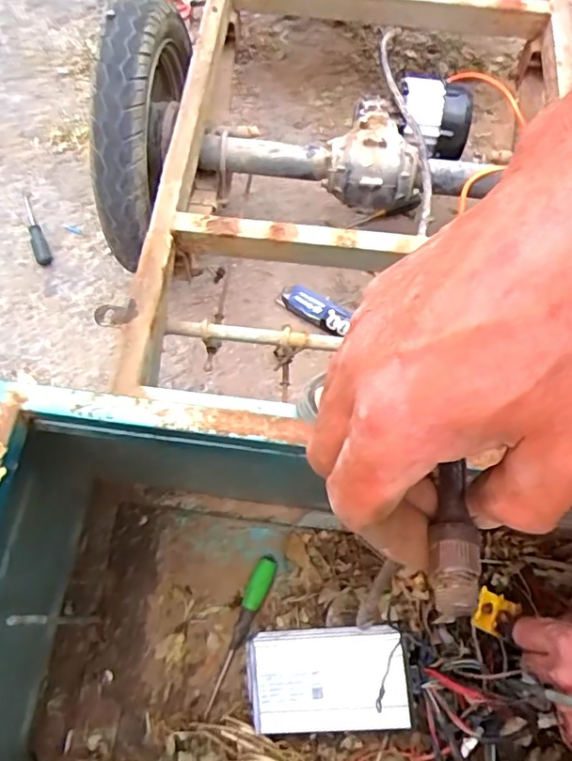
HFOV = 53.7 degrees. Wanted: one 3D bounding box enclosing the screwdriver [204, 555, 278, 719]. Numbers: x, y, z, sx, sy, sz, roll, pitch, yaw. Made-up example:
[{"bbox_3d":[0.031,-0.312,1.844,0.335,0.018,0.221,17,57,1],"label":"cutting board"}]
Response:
[{"bbox_3d":[-0.051,0.273,0.610,0.023,0.020,0.169,23,69,9],"label":"screwdriver"}]

